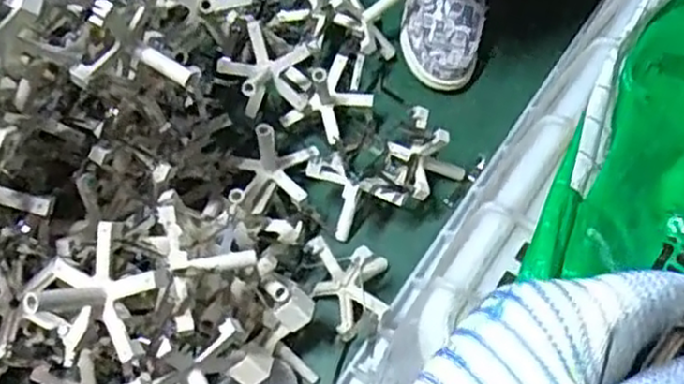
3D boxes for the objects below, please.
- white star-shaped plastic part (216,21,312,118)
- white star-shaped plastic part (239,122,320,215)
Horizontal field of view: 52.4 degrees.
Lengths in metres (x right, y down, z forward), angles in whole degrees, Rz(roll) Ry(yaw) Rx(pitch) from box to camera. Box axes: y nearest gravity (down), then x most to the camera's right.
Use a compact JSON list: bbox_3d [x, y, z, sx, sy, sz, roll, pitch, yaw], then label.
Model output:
[{"bbox_3d":[-0.084,-0.136,0.788,0.100,0.075,0.085,-21,65,-8],"label":"white star-shaped plastic part"},{"bbox_3d":[-0.071,-0.027,0.737,0.089,0.082,0.078,-5,64,-1],"label":"white star-shaped plastic part"}]

